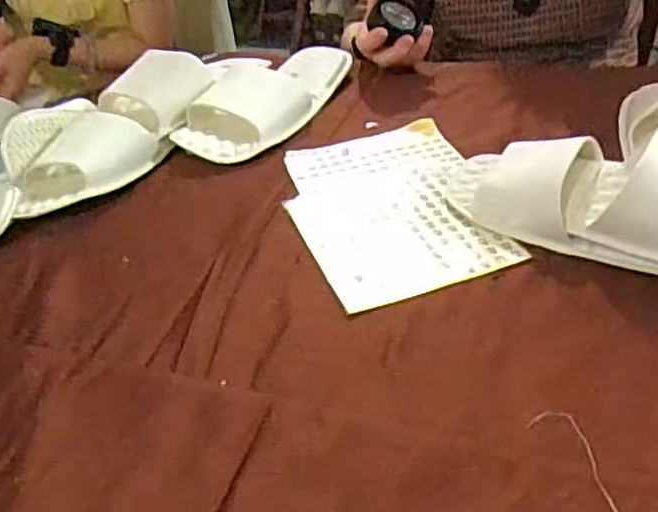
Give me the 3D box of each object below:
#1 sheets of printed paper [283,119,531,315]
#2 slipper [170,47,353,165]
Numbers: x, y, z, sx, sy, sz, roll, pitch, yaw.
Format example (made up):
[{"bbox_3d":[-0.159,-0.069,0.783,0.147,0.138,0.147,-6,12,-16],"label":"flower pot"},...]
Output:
[{"bbox_3d":[0.059,-0.052,0.649,0.183,0.006,0.249,-16,40,-12],"label":"sheets of printed paper"},{"bbox_3d":[-0.069,-0.186,0.804,0.115,0.053,0.258,13,41,24],"label":"slipper"}]

